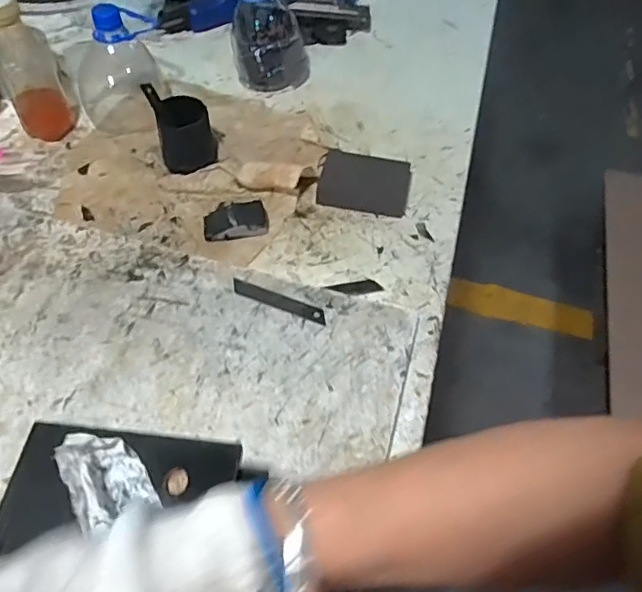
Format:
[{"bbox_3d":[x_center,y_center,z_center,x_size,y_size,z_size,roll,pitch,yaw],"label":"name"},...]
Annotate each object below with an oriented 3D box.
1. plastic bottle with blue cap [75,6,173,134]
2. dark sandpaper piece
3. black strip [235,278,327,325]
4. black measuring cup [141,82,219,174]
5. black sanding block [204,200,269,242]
[{"bbox_3d":[-0.237,-0.272,0.660,0.102,0.118,0.090,-20,60,-18],"label":"plastic bottle with blue cap"},{"bbox_3d":[0.050,-0.128,0.639,0.099,0.010,0.075,9,74,1],"label":"dark sandpaper piece"},{"bbox_3d":[-0.040,0.004,0.542,0.098,0.004,0.015,21,56,10],"label":"black strip"},{"bbox_3d":[-0.150,-0.186,0.631,0.067,0.078,0.061,-20,59,-17],"label":"black measuring cup"},{"bbox_3d":[-0.091,-0.080,0.599,0.067,0.020,0.036,-3,56,-7],"label":"black sanding block"}]

